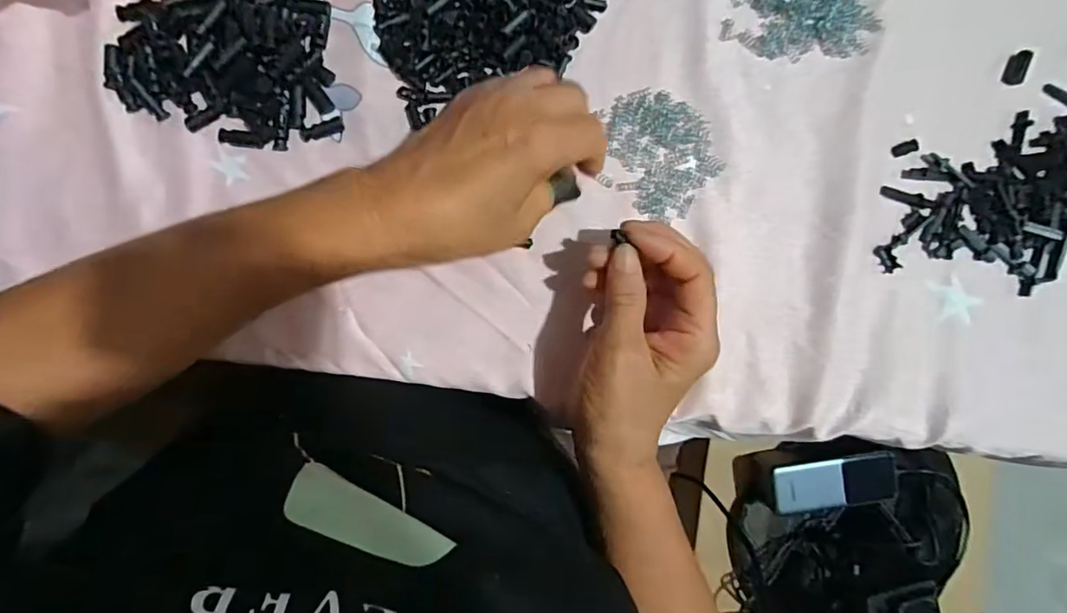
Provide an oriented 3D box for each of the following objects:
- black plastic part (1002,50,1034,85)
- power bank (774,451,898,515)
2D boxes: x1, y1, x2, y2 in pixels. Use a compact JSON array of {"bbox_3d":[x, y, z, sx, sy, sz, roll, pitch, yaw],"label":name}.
[{"bbox_3d":[0.320,-0.158,0.367,0.013,0.008,0.022,17,91,-4],"label":"black plastic part"},{"bbox_3d":[0.315,0.182,0.582,0.127,0.020,0.051,-6,91,-3],"label":"power bank"}]

